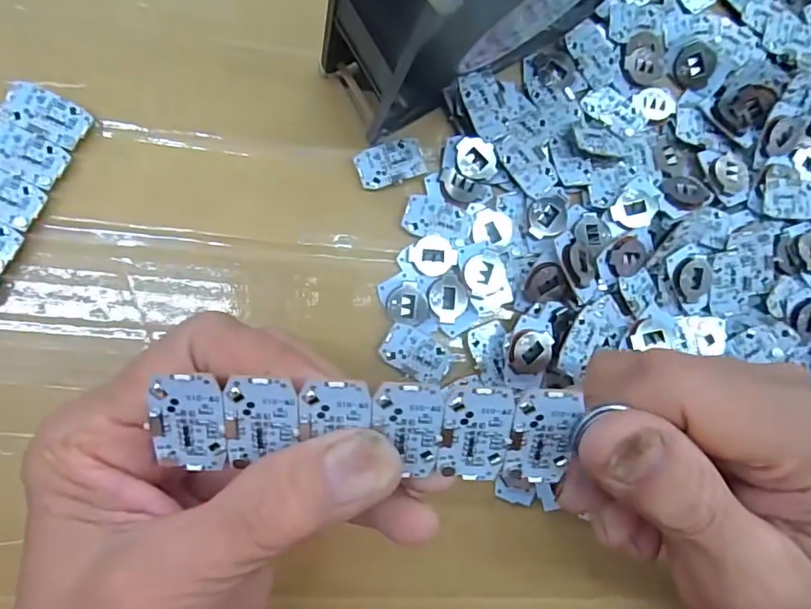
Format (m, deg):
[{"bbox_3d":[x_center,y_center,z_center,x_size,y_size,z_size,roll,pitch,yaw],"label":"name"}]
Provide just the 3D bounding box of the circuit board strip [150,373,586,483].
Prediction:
[{"bbox_3d":[-0.008,0.032,0.133,0.104,0.004,0.028,3,115,-5],"label":"circuit board strip"}]

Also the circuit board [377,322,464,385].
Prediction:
[{"bbox_3d":[0.006,0.022,0.219,0.032,0.004,0.019,32,82,-6],"label":"circuit board"}]

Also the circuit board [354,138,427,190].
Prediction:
[{"bbox_3d":[-0.006,-0.061,0.226,0.030,0.004,0.017,-19,86,-9],"label":"circuit board"}]

